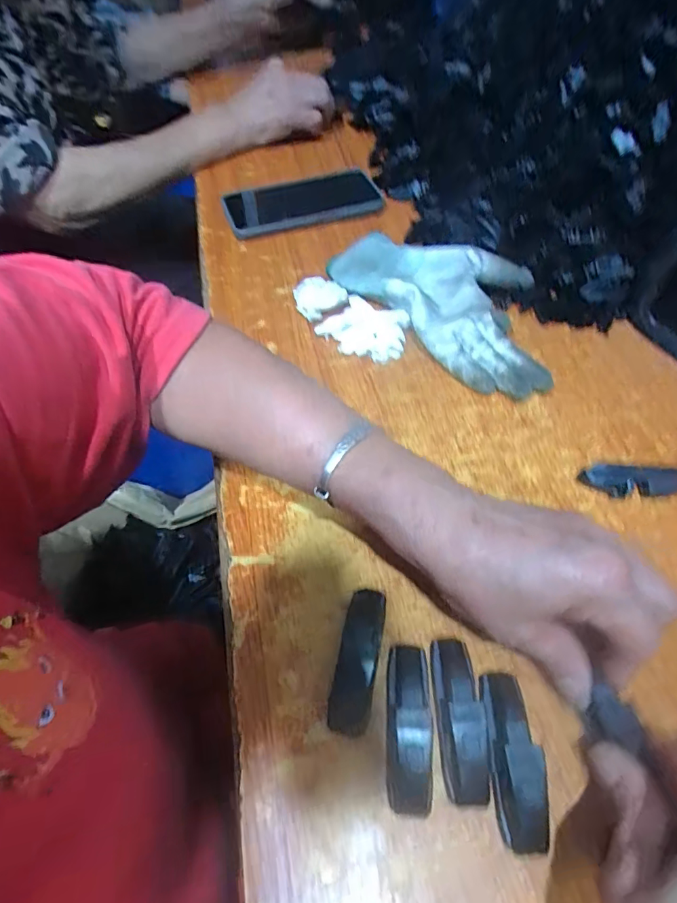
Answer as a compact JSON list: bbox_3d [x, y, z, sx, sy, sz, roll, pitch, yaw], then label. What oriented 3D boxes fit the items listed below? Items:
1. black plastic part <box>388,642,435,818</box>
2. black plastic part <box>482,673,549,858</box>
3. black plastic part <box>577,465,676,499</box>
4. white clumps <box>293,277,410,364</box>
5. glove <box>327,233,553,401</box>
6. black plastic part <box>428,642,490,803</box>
[{"bbox_3d":[0.035,0.136,0.236,0.020,0.022,0.073,4,55,2],"label":"black plastic part"},{"bbox_3d":[0.083,0.146,0.227,0.023,0.025,0.073,3,55,2],"label":"black plastic part"},{"bbox_3d":[0.203,0.021,0.318,0.073,0.020,0.016,2,55,1],"label":"black plastic part"},{"bbox_3d":[0.008,-0.114,0.398,0.104,0.026,0.052,28,60,17],"label":"white clumps"},{"bbox_3d":[0.104,-0.131,0.403,0.123,0.040,0.201,-37,64,-23],"label":"glove"},{"bbox_3d":[0.060,0.132,0.237,0.022,0.023,0.073,-1,55,-1],"label":"black plastic part"}]

